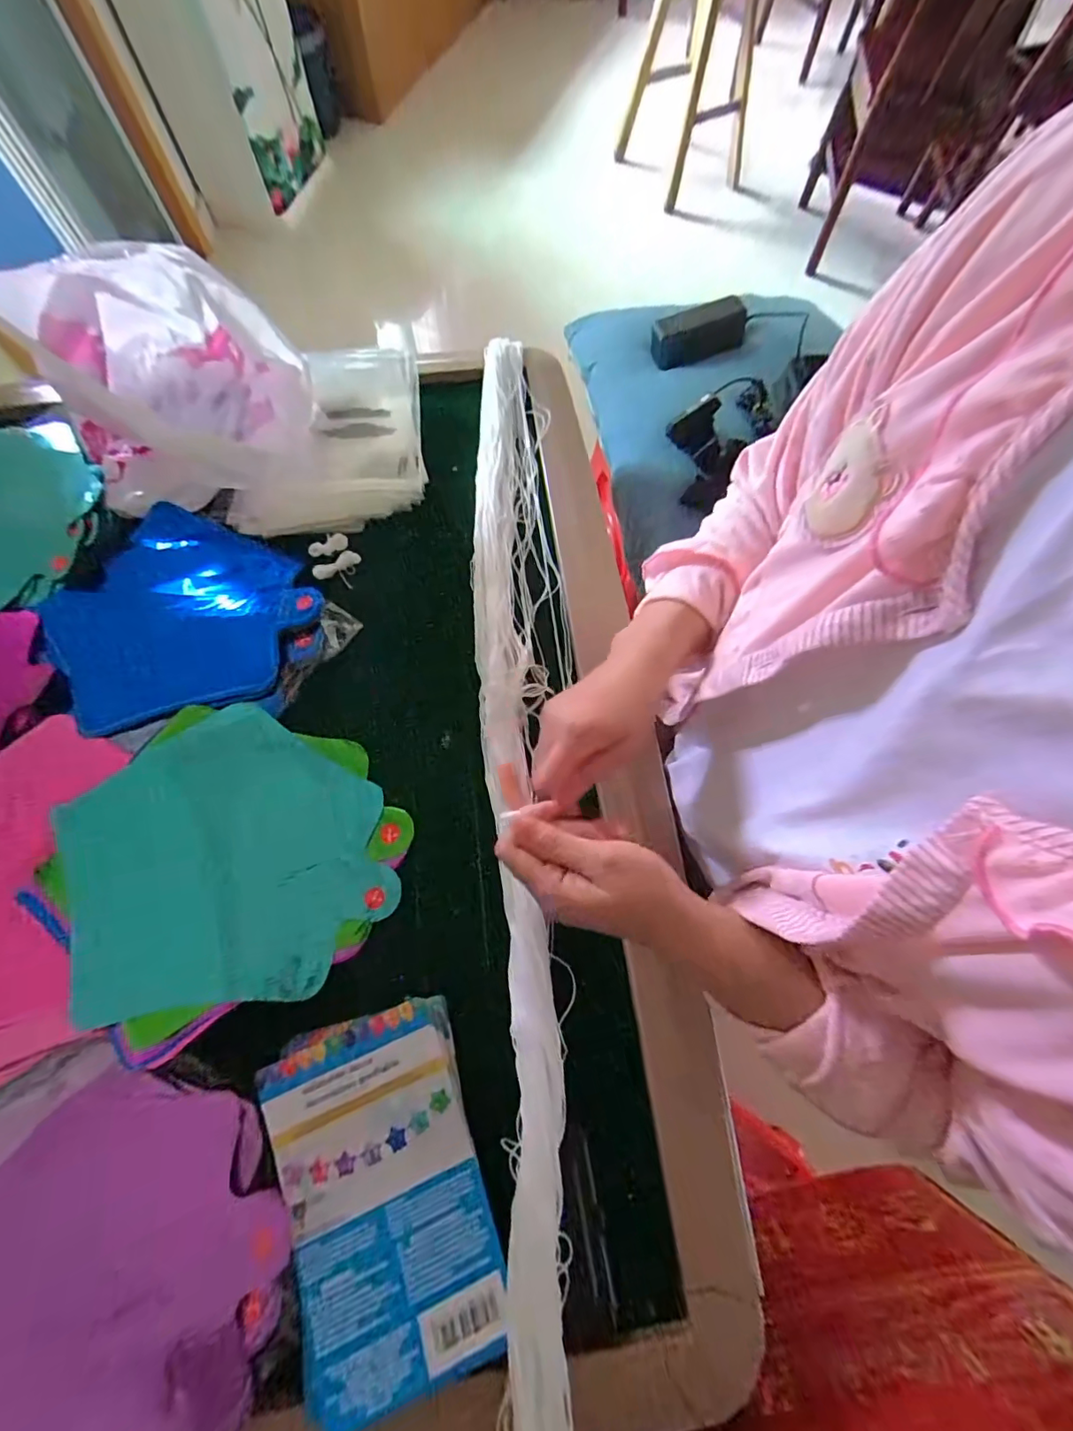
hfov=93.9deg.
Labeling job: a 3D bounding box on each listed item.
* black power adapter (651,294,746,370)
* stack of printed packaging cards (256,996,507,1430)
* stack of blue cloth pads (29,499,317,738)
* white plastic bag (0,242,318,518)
[{"bbox_3d":[0.240,-0.564,0.743,0.140,0.050,0.059,-17,70,-6],"label":"black power adapter"},{"bbox_3d":[-0.093,0.285,0.305,0.114,0.022,0.182,-19,69,-7],"label":"stack of printed packaging cards"},{"bbox_3d":[-0.330,-0.094,0.460,0.213,0.017,0.228,-38,73,-14],"label":"stack of blue cloth pads"},{"bbox_3d":[-0.353,-0.341,0.477,0.231,0.149,0.221,-8,68,-3],"label":"white plastic bag"}]

